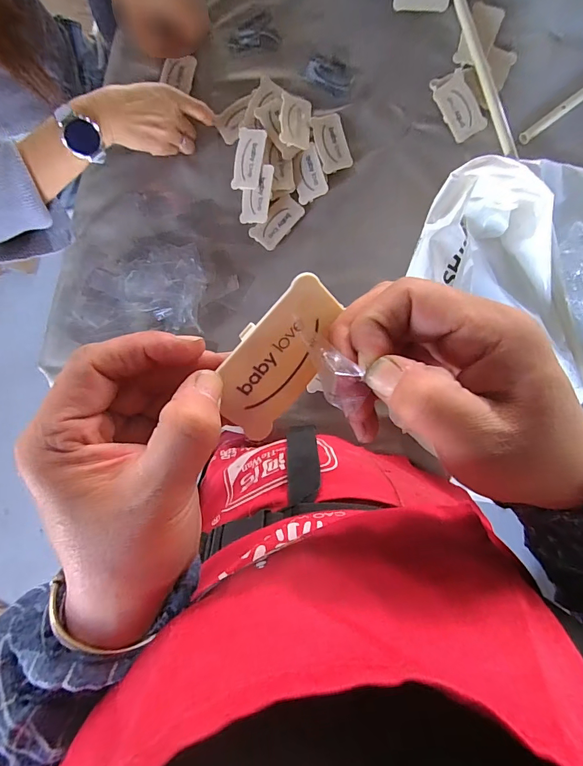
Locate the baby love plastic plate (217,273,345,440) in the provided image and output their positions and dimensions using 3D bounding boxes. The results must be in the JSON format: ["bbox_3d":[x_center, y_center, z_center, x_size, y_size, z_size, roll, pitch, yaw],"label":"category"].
[{"bbox_3d":[-0.006,-0.010,0.180,0.038,0.004,0.073,33,99,-33],"label":"baby love plastic plate"}]

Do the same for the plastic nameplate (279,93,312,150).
[{"bbox_3d":[0.005,-0.348,0.529,0.041,0.006,0.068,3,87,-14],"label":"plastic nameplate"}]

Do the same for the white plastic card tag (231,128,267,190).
[{"bbox_3d":[-0.057,-0.300,0.533,0.040,0.004,0.074,14,103,19],"label":"white plastic card tag"}]

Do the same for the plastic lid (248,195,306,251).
[{"bbox_3d":[-0.019,-0.220,0.545,0.073,0.007,0.041,-44,89,2],"label":"plastic lid"}]

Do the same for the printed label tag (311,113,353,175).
[{"bbox_3d":[0.054,-0.321,0.532,0.041,0.005,0.074,-16,90,3],"label":"printed label tag"}]

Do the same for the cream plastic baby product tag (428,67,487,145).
[{"bbox_3d":[0.220,-0.367,0.526,0.044,0.013,0.084,-26,89,3],"label":"cream plastic baby product tag"}]

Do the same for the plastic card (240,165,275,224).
[{"bbox_3d":[-0.047,-0.255,0.539,0.039,0.005,0.073,12,102,17],"label":"plastic card"}]

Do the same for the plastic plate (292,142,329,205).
[{"bbox_3d":[0.023,-0.281,0.537,0.040,0.009,0.067,-17,90,3],"label":"plastic plate"}]

